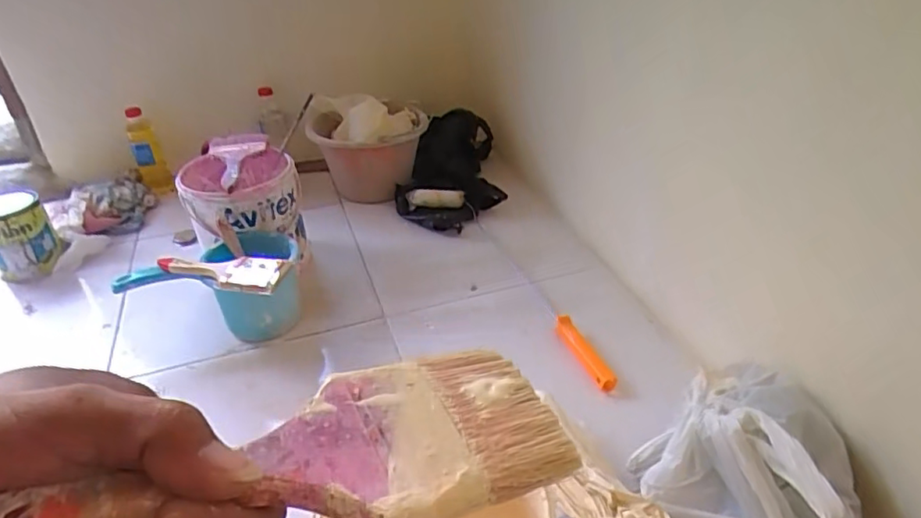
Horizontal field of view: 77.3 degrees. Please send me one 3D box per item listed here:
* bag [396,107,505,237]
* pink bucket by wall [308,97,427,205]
[{"bbox_3d":[-0.024,-0.172,1.186,0.215,0.147,0.296,-3,35,-3],"label":"bag"},{"bbox_3d":[-0.192,-0.223,1.212,0.239,0.197,0.201,-1,34,0],"label":"pink bucket by wall"}]

